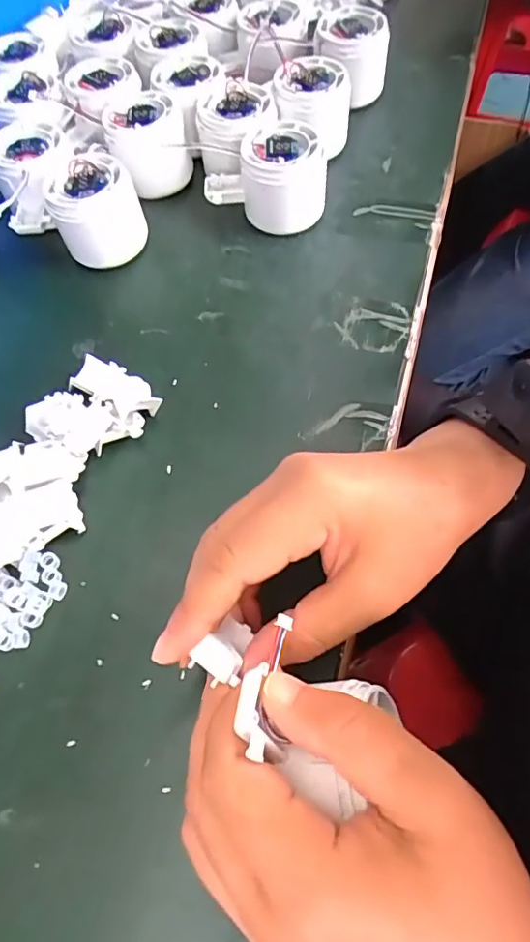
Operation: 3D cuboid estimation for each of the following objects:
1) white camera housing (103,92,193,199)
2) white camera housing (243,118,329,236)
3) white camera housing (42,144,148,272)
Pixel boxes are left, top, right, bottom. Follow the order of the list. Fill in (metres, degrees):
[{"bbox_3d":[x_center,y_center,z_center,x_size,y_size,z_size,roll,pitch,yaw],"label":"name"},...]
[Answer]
[{"bbox_3d":[-0.086,-0.242,0.403,0.053,0.045,0.055,-15,62,-6],"label":"white camera housing"},{"bbox_3d":[0.013,-0.204,0.383,0.058,0.052,0.060,0,62,2],"label":"white camera housing"},{"bbox_3d":[-0.116,-0.184,0.377,0.059,0.049,0.070,-14,62,-5],"label":"white camera housing"}]

